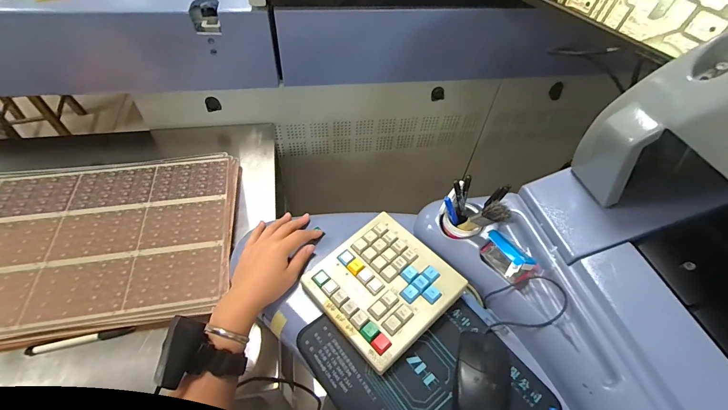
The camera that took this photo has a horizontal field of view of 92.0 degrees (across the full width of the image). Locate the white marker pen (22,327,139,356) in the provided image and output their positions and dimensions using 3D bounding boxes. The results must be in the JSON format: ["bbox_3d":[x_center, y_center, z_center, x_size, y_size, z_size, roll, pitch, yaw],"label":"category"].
[{"bbox_3d":[-0.423,0.203,0.528,0.137,0.012,0.012,-10,53,-12],"label":"white marker pen"}]

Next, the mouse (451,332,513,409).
[{"bbox_3d":[0.136,0.202,0.395,0.068,0.033,0.105,16,52,9],"label":"mouse"}]

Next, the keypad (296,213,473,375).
[{"bbox_3d":[0.024,0.101,0.462,0.159,0.030,0.159,-34,61,-27],"label":"keypad"}]

